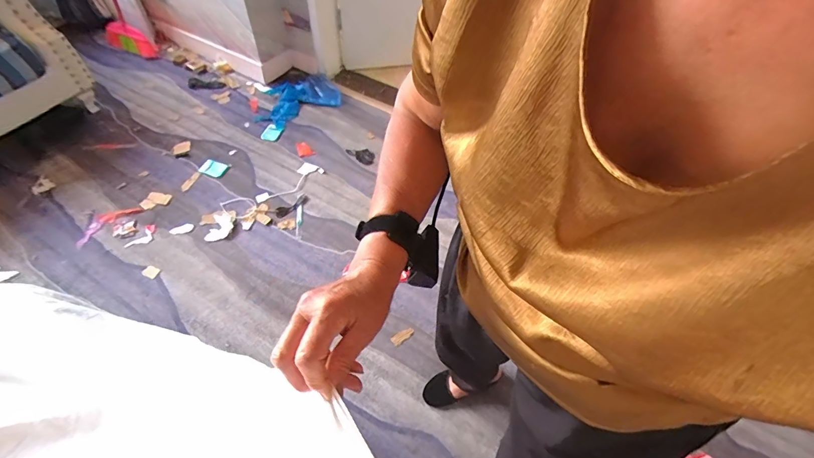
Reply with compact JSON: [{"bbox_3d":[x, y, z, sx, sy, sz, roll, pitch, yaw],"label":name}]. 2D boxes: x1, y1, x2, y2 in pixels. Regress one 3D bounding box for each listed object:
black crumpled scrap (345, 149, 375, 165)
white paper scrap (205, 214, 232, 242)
[{"bbox_3d":[-0.206,-0.342,1.779,0.167,0.012,0.079,33,59,20],"label":"black crumpled scrap"},{"bbox_3d":[-0.704,-0.002,1.452,0.073,0.012,0.125,12,64,-7],"label":"white paper scrap"}]

